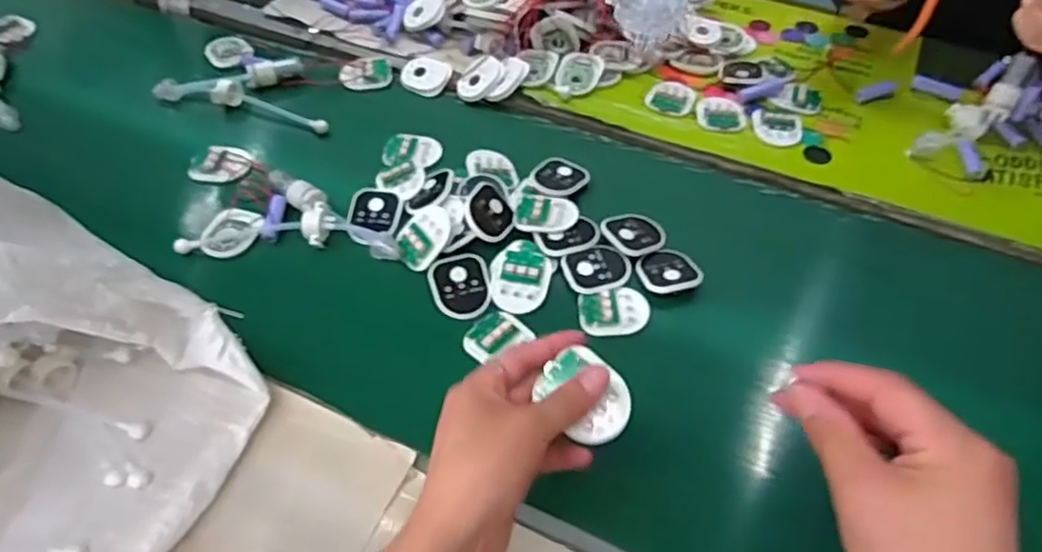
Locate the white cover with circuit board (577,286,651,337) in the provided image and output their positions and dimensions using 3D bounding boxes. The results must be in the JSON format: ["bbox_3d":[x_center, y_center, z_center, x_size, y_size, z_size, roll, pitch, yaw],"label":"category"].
[{"bbox_3d":[0.078,0.030,0.571,0.058,0.010,0.041,-3,52,-2],"label":"white cover with circuit board"}]

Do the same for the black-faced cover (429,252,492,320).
[{"bbox_3d":[-0.052,0.008,0.586,0.052,0.009,0.059,0,72,-1],"label":"black-faced cover"}]

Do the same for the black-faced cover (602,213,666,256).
[{"bbox_3d":[0.104,-0.040,0.625,0.058,0.014,0.048,-28,56,-20],"label":"black-faced cover"}]

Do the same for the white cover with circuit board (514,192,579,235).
[{"bbox_3d":[0.024,-0.061,0.630,0.058,0.011,0.053,4,52,4],"label":"white cover with circuit board"}]

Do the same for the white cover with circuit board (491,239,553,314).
[{"bbox_3d":[0.001,-0.004,0.590,0.050,0.014,0.076,6,52,5],"label":"white cover with circuit board"}]

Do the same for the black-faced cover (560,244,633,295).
[{"bbox_3d":[0.066,-0.008,0.594,0.059,0.004,0.051,-11,52,-8],"label":"black-faced cover"}]

